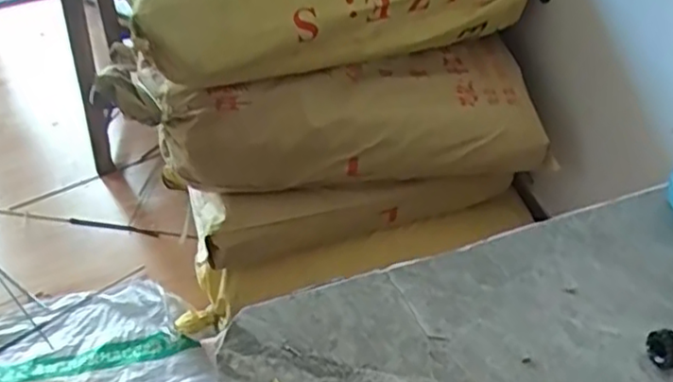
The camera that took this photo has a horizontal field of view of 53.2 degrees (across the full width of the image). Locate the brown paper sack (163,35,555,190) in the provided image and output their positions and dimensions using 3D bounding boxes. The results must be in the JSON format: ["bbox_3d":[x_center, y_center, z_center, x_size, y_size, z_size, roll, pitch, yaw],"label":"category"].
[{"bbox_3d":[0.027,-0.126,1.071,0.587,0.195,0.189,-11,44,-6],"label":"brown paper sack"}]

